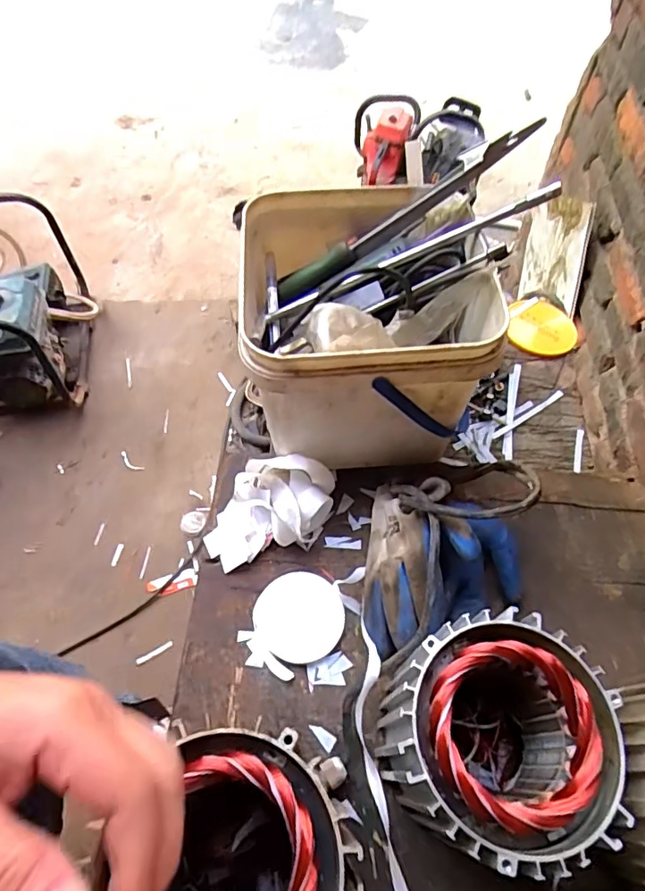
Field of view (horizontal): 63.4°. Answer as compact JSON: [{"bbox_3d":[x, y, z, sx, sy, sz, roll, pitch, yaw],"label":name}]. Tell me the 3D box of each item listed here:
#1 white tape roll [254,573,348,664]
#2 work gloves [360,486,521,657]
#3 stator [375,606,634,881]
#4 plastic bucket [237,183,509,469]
[{"bbox_3d":[-0.022,0.159,0.485,0.080,0.013,0.078,0,60,-1],"label":"white tape roll"},{"bbox_3d":[0.112,0.104,0.459,0.139,0.112,0.152,8,60,4],"label":"work gloves"},{"bbox_3d":[0.120,0.211,0.383,0.137,0.127,0.138,0,60,-1],"label":"stator"},{"bbox_3d":[0.039,-0.104,0.515,0.203,0.199,0.199,0,60,-1],"label":"plastic bucket"}]

